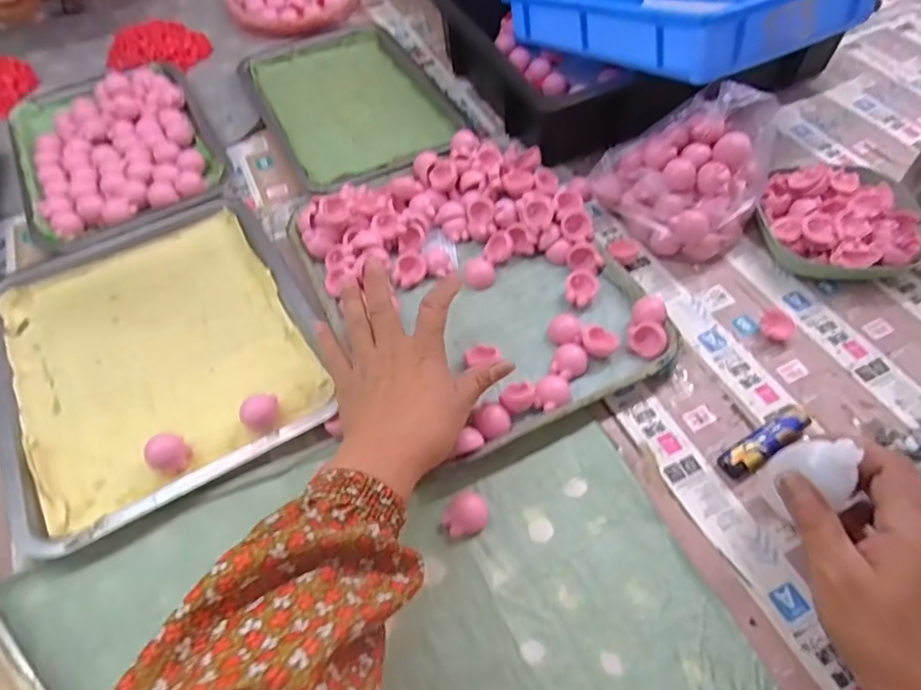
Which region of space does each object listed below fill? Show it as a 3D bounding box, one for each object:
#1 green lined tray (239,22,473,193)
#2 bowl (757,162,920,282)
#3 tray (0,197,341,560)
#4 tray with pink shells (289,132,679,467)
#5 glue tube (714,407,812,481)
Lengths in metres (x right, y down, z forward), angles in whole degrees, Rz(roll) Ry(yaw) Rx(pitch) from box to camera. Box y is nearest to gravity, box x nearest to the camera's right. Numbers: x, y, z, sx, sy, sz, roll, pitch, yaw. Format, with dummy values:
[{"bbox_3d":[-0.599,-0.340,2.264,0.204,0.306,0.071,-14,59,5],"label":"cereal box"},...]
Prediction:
[{"bbox_3d":[-0.141,-0.301,0.732,0.205,0.029,0.319,-27,59,-15],"label":"green lined tray"},{"bbox_3d":[0.358,-0.120,0.556,0.141,0.045,0.141,-1,56,2],"label":"bowl"},{"bbox_3d":[-0.270,-0.003,0.524,0.253,0.031,0.310,-29,59,-16],"label":"tray"},{"bbox_3d":[0.007,-0.066,0.542,0.257,0.044,0.326,-22,58,-12],"label":"tray with pink shells"},{"bbox_3d":[0.235,0.073,0.447,0.085,0.015,0.022,-29,59,-16],"label":"glue tube"}]

